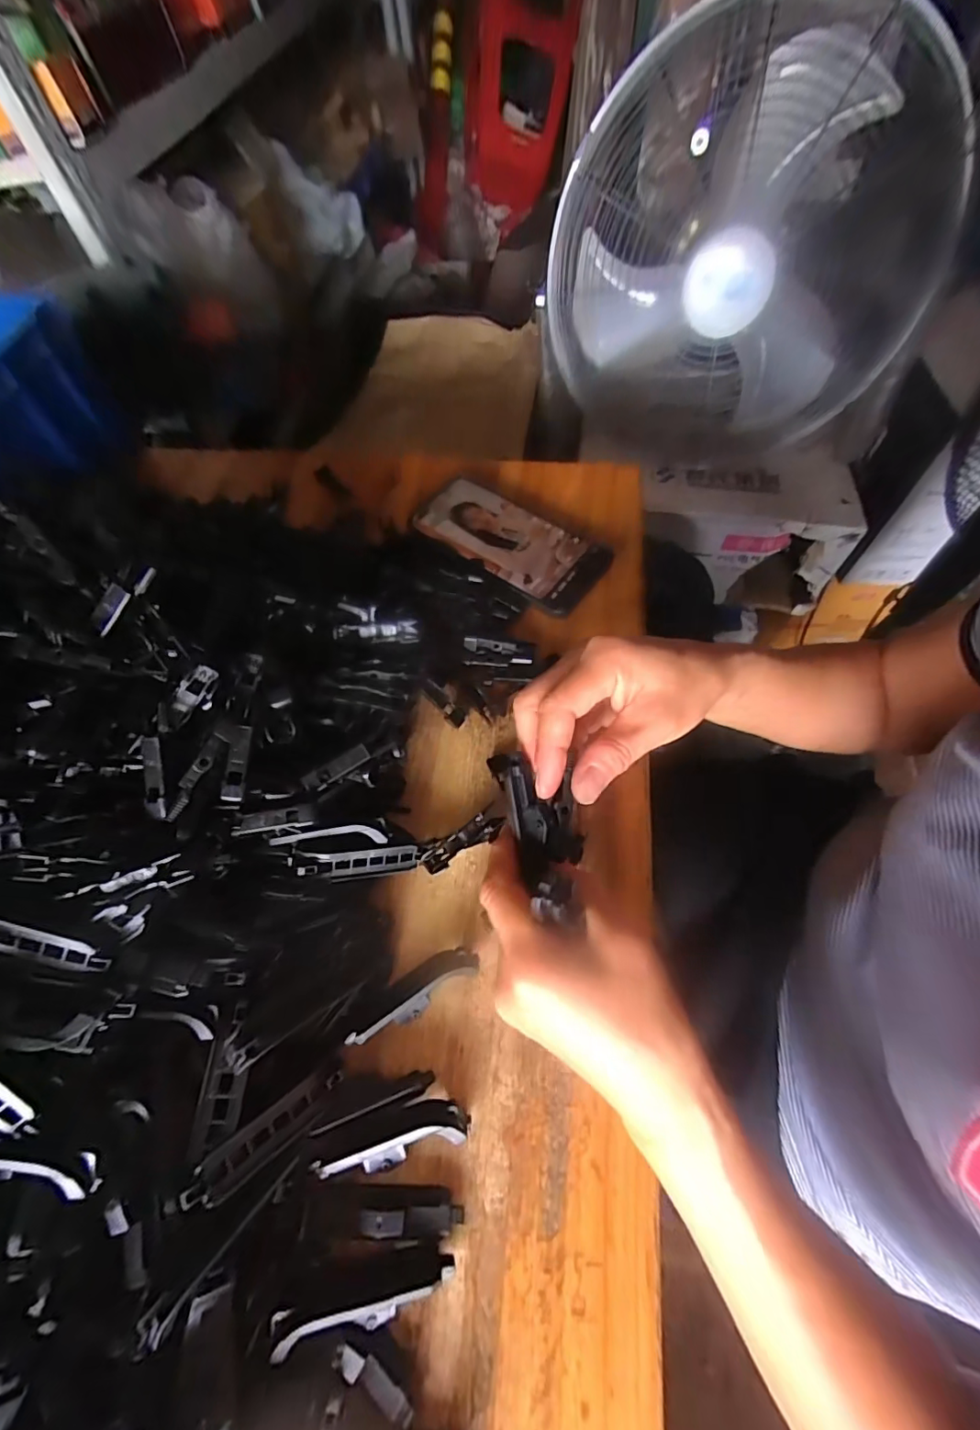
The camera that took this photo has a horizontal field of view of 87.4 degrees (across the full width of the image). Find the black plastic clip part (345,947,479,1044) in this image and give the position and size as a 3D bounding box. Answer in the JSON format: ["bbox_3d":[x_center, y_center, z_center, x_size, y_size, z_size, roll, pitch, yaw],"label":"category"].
[{"bbox_3d":[-0.042,0.148,0.274,0.073,0.019,0.022,-31,64,-13],"label":"black plastic clip part"}]

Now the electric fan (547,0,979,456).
[{"bbox_3d":[0.290,-0.539,0.608,0.401,0.383,0.161,7,62,7],"label":"electric fan"}]

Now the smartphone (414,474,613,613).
[{"bbox_3d":[0.016,-0.144,0.418,0.158,0.012,0.074,35,69,20],"label":"smartphone"}]

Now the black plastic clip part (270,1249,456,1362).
[{"bbox_3d":[-0.052,0.243,0.215,0.072,0.015,0.019,-4,61,-13],"label":"black plastic clip part"}]

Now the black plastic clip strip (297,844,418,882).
[{"bbox_3d":[-0.074,0.085,0.294,0.064,0.004,0.018,0,93,-25],"label":"black plastic clip strip"}]

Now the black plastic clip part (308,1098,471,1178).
[{"bbox_3d":[-0.048,0.200,0.243,0.073,0.021,0.023,-10,62,-2],"label":"black plastic clip part"}]

